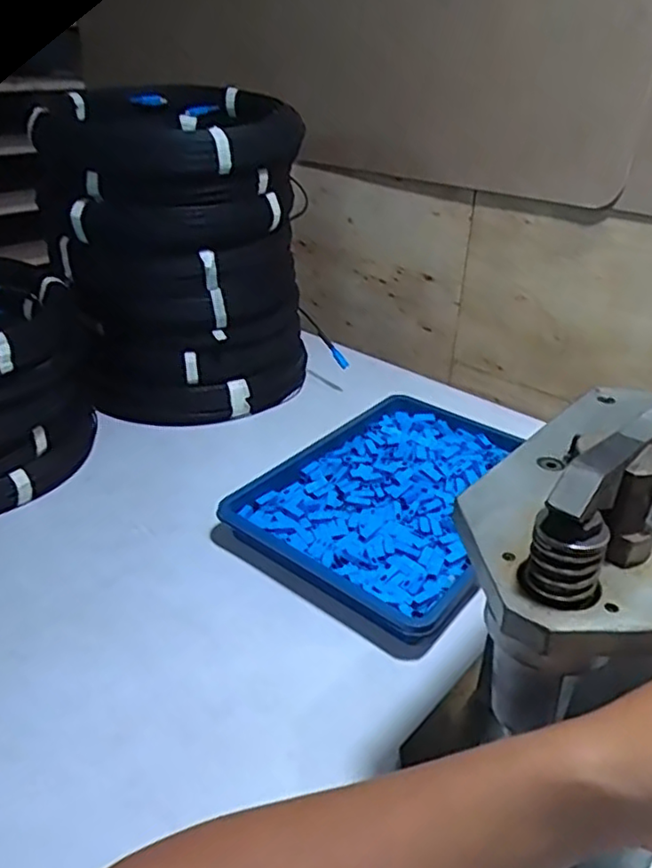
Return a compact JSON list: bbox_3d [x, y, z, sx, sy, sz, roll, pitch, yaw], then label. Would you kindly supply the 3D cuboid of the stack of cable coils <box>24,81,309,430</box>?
[{"bbox_3d":[-0.162,-0.211,0.826,0.262,0.343,0.315,-2,31,-6],"label":"stack of cable coils"}]

